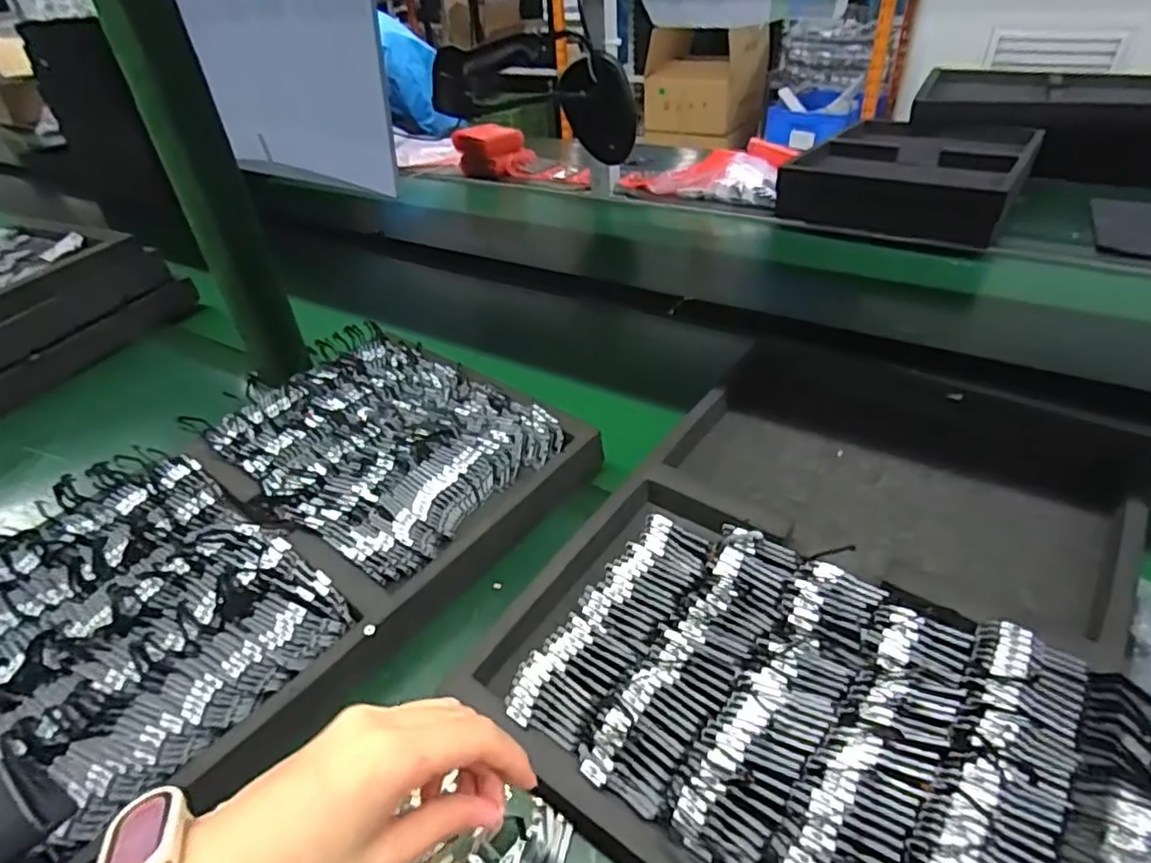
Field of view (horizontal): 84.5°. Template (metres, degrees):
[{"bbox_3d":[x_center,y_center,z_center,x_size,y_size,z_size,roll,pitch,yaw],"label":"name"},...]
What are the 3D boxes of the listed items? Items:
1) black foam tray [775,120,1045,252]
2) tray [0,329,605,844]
[{"bbox_3d":[0.483,-0.369,0.951,0.295,0.071,0.228,21,44,29],"label":"black foam tray"},{"bbox_3d":[-0.225,0.063,0.482,0.317,0.049,0.397,24,45,32],"label":"tray"}]

